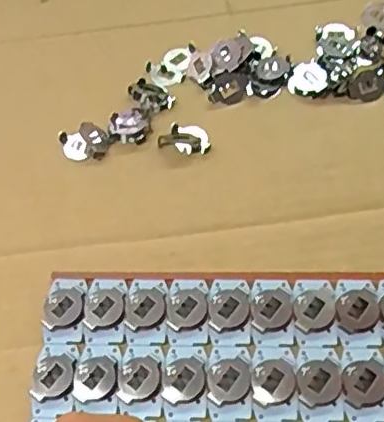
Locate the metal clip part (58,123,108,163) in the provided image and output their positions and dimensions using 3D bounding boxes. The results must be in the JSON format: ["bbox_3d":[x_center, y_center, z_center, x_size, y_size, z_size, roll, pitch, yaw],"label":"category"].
[{"bbox_3d":[-0.056,-0.035,0.309,0.023,0.004,0.021,-16,60,-5],"label":"metal clip part"}]

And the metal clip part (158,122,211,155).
[{"bbox_3d":[-0.003,-0.038,0.307,0.026,0.004,0.016,19,63,14],"label":"metal clip part"}]

